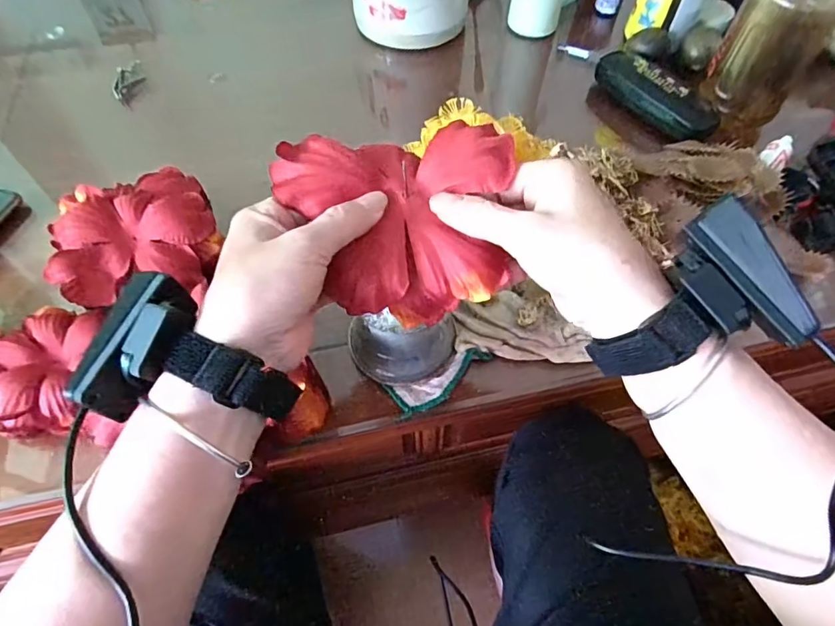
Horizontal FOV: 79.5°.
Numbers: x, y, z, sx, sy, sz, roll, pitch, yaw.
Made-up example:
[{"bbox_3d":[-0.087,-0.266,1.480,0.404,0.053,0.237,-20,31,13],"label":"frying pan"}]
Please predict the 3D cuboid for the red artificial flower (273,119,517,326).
[{"bbox_3d":[-0.005,-0.052,0.299,0.128,0.048,0.120,-22,91,-5],"label":"red artificial flower"}]

